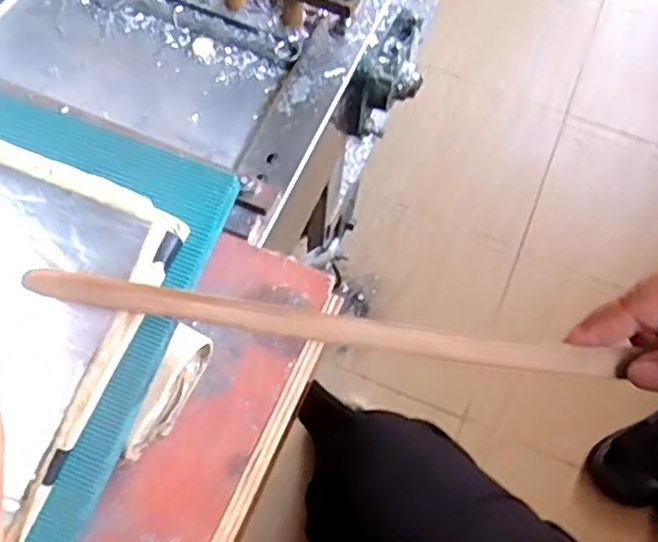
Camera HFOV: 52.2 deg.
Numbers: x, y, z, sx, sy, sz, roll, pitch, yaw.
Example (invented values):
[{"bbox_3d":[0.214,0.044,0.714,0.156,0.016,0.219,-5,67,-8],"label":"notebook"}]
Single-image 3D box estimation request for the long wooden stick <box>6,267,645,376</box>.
[{"bbox_3d":[-0.008,0.024,0.302,0.266,0.010,0.014,8,65,8],"label":"long wooden stick"}]

